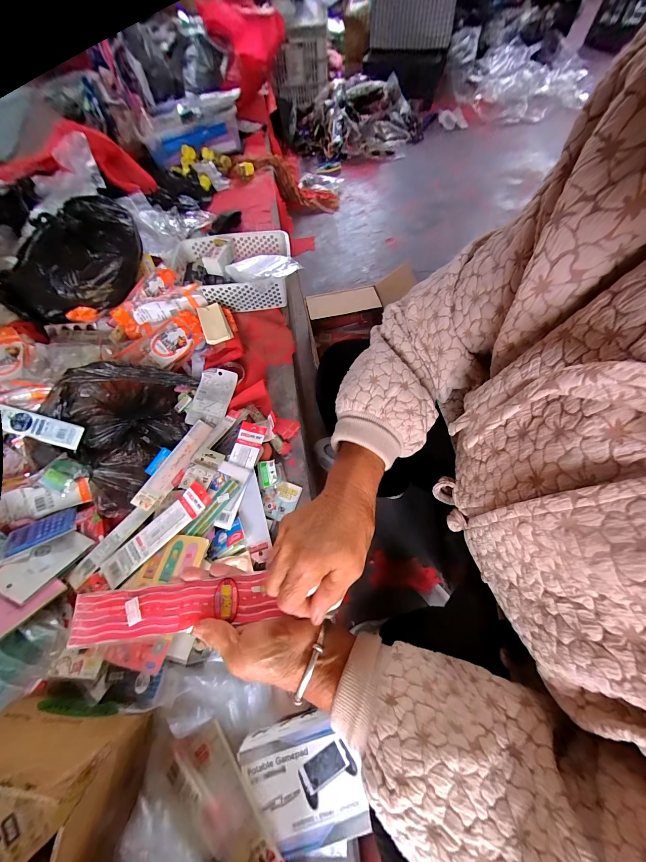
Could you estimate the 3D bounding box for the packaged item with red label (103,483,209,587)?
[{"bbox_3d":[-0.290,0.177,0.504,0.202,0.009,0.049,-43,68,-14],"label":"packaged item with red label"}]

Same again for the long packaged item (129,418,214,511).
[{"bbox_3d":[-0.297,0.063,0.574,0.043,0.018,0.199,26,69,15],"label":"long packaged item"}]

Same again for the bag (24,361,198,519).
[{"bbox_3d":[-0.422,-0.023,0.574,0.227,0.110,0.305,22,68,14],"label":"bag"}]

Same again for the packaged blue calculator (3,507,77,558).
[{"bbox_3d":[-0.506,0.180,0.516,0.101,0.008,0.071,-19,37,-20],"label":"packaged blue calculator"}]

